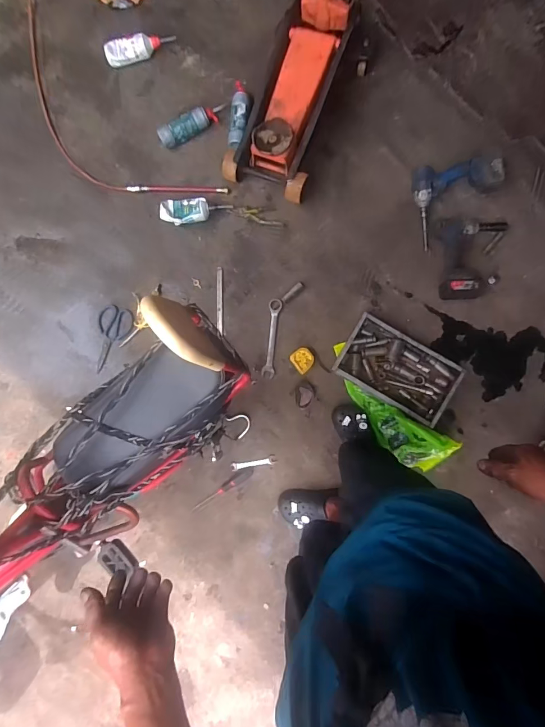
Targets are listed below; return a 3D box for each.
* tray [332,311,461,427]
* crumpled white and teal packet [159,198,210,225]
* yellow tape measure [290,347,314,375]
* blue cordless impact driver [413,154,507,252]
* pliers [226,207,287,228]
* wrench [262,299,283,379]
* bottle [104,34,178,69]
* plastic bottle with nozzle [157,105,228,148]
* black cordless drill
[{"bbox_3d":[0.375,0.016,1.202,0.332,0.076,0.202,31,92,5],"label":"tray"},{"bbox_3d":[-0.281,-0.487,1.275,0.154,0.026,0.080,-5,89,5],"label":"crumpled white and teal packet"},{"bbox_3d":[0.096,-0.013,1.250,0.070,0.031,0.068,-43,85,-2],"label":"yellow tape measure"},{"bbox_3d":[0.559,-0.505,1.177,0.244,0.122,0.246,-13,86,5],"label":"blue cordless impact driver"},{"bbox_3d":[-0.048,-0.474,1.277,0.186,0.011,0.056,7,90,5],"label":"pliers"},{"bbox_3d":[-0.001,-0.081,1.274,0.040,0.015,0.250,7,90,5],"label":"wrench"},{"bbox_3d":[-0.445,-1.061,1.330,0.238,0.051,0.070,-23,84,0],"label":"bottle"},{"bbox_3d":[-0.259,-0.783,1.300,0.237,0.062,0.066,-27,84,-1],"label":"plastic bottle with nozzle"},{"bbox_3d":[0.597,-0.314,1.185,0.190,0.079,0.244,1,87,5],"label":"black cordless drill"}]

